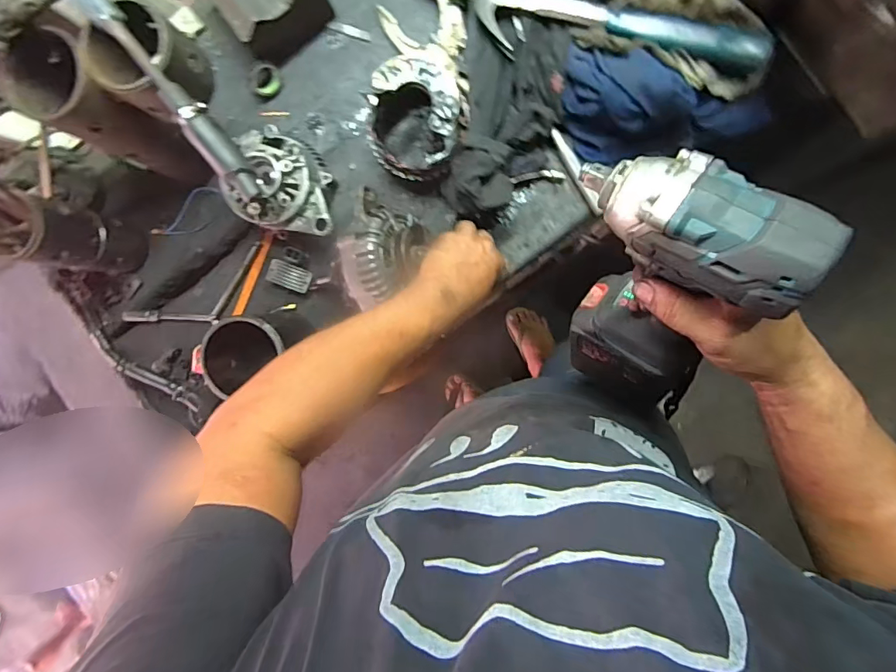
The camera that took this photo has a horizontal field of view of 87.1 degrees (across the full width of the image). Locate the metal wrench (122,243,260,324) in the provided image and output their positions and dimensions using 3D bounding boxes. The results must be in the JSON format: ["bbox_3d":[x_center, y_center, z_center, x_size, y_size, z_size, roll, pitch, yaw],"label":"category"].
[{"bbox_3d":[-0.357,-0.054,0.685,0.218,0.030,0.067,-28,90,8],"label":"metal wrench"}]

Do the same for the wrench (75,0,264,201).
[{"bbox_3d":[-0.264,-0.235,0.437,0.026,0.036,0.265,-40,88,7],"label":"wrench"}]

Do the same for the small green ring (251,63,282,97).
[{"bbox_3d":[-0.248,-0.347,0.641,0.032,0.021,0.040,44,97,2],"label":"small green ring"}]

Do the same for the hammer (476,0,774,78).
[{"bbox_3d":[0.186,-0.349,0.548,0.336,0.047,0.112,28,96,4],"label":"hammer"}]

